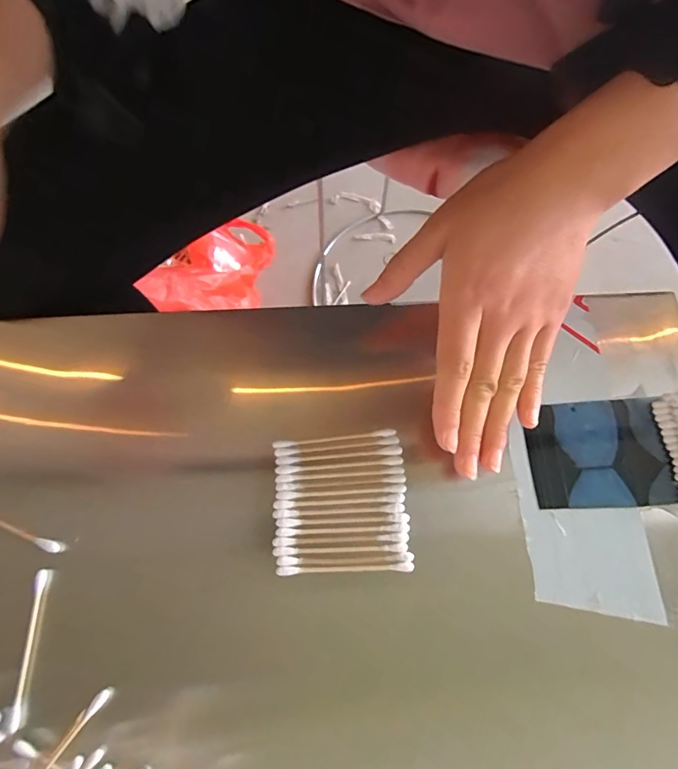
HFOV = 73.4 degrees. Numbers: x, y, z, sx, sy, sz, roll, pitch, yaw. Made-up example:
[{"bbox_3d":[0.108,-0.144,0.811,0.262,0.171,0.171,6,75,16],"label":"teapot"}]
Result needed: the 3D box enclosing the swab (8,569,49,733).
[{"bbox_3d":[-0.157,0.133,0.230,0.005,0.005,0.071,0,70,1],"label":"swab"}]

